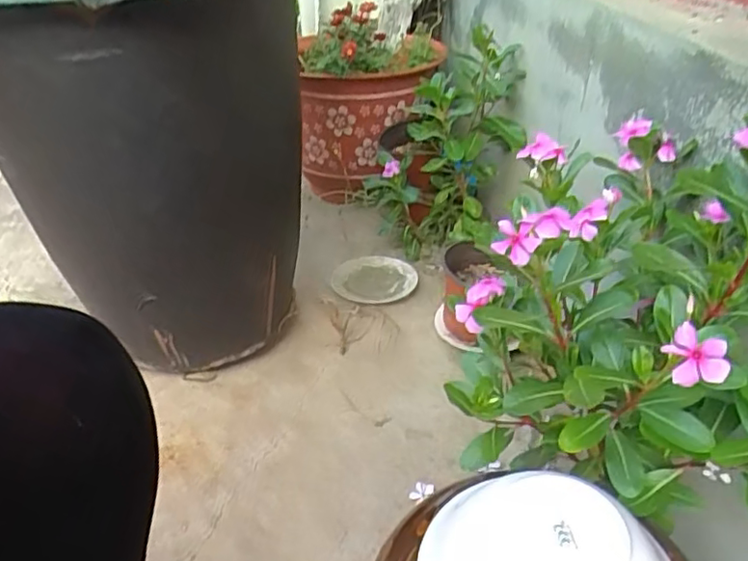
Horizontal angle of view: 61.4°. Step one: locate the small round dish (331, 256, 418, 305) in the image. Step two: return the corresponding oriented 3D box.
[{"bbox_3d":[0.000,-0.004,1.188,0.152,0.018,0.122,-6,35,-8],"label":"small round dish"}]

